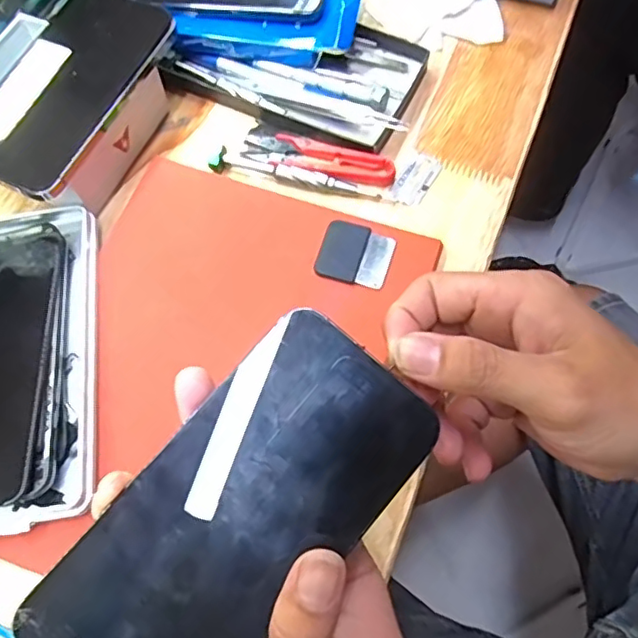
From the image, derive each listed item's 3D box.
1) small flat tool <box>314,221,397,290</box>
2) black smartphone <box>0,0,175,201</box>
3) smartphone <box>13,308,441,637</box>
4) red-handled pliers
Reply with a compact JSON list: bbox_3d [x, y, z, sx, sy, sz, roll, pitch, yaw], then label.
[{"bbox_3d":[0.022,-0.039,0.357,0.042,0.007,0.039,16,68,7],"label":"small flat tool"},{"bbox_3d":[-0.152,-0.142,0.356,0.072,0.006,0.145,24,72,8],"label":"black smartphone"},{"bbox_3d":[-0.030,0.074,0.218,0.074,0.012,0.156,39,79,14],"label":"smartphone"},{"bbox_3d":[-0.001,-0.108,0.392,0.102,0.006,0.026,17,68,8],"label":"red-handled pliers"}]

